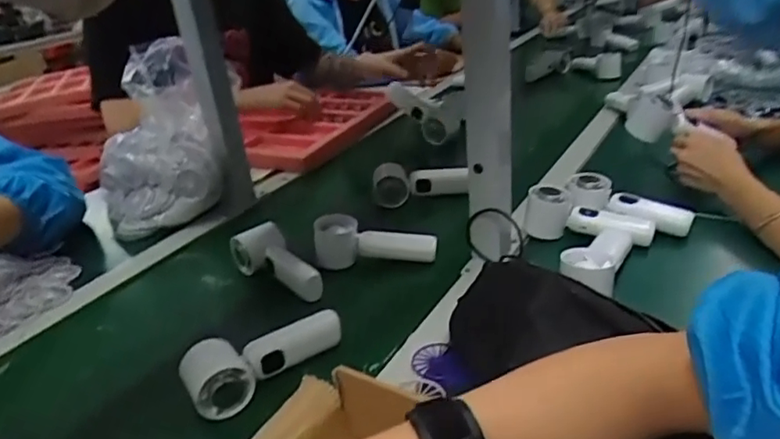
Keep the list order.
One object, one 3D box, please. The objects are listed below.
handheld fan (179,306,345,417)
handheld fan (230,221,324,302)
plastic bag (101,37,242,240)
[{"bbox_3d":[-0.126,0.138,0.575,0.156,0.060,0.060,-26,34,-34],"label":"handheld fan"},{"bbox_3d":[-0.135,0.056,0.723,0.152,0.063,0.051,27,40,34],"label":"handheld fan"},{"bbox_3d":[-0.356,-0.132,0.888,0.219,0.248,0.174,-2,28,7],"label":"plastic bag"}]

